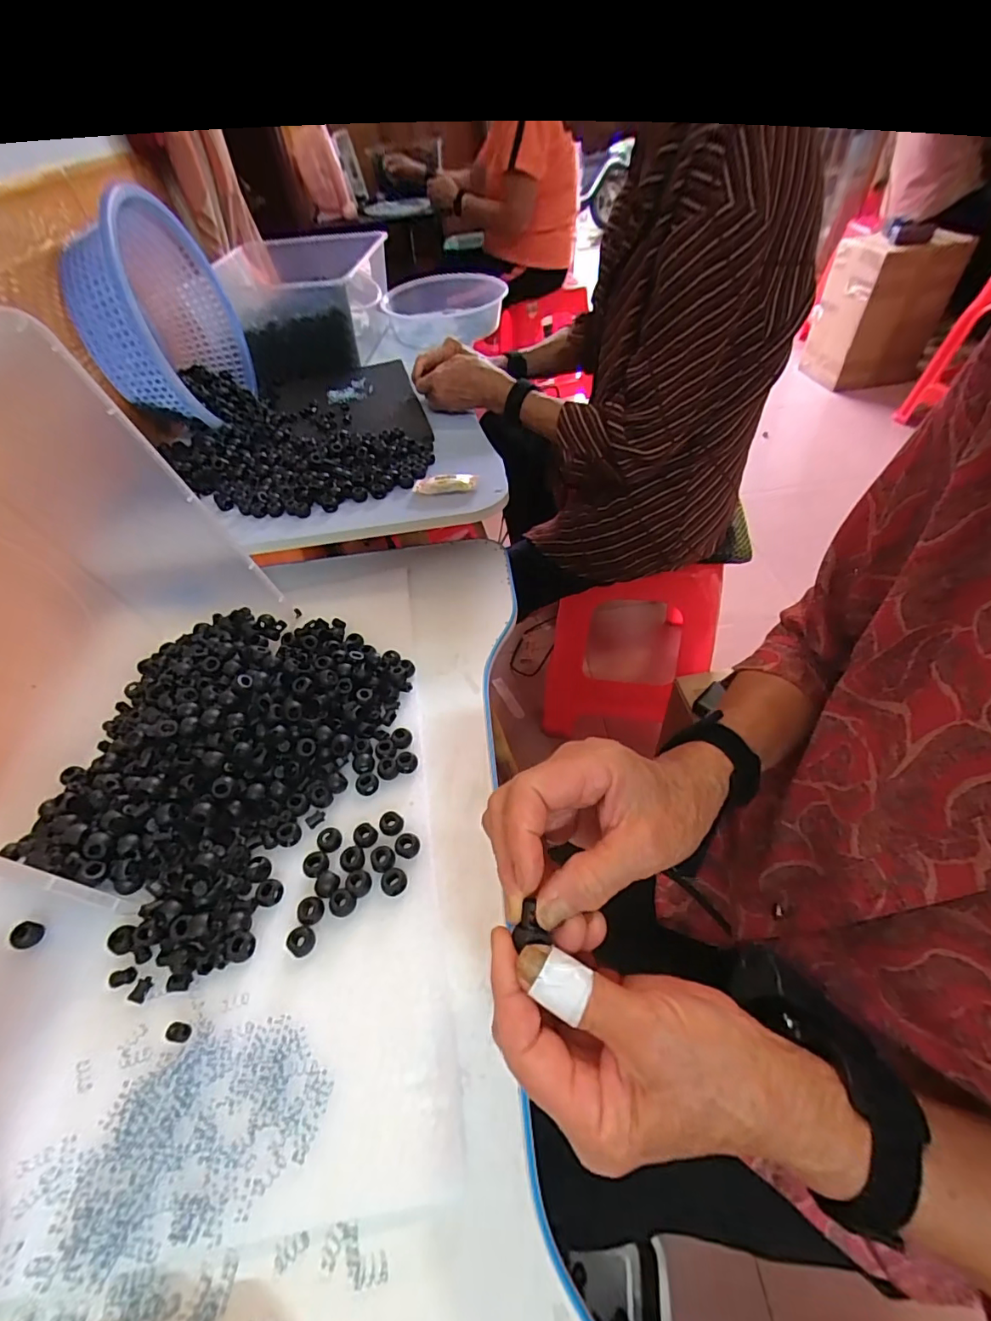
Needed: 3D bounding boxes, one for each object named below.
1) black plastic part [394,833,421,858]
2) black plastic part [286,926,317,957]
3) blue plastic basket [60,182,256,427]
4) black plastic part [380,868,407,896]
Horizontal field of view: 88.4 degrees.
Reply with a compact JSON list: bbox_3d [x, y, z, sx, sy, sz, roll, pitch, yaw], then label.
[{"bbox_3d":[-0.064,0.135,0.372,0.017,0.011,0.016,-3,49,4],"label":"black plastic part"},{"bbox_3d":[-0.128,0.185,0.336,0.017,0.007,0.017,-3,49,4],"label":"black plastic part"},{"bbox_3d":[-0.460,-0.464,0.702,0.110,0.233,0.265,-8,48,0],"label":"blue plastic basket"},{"bbox_3d":[-0.071,0.155,0.356,0.018,0.010,0.016,-36,54,-22],"label":"black plastic part"}]

